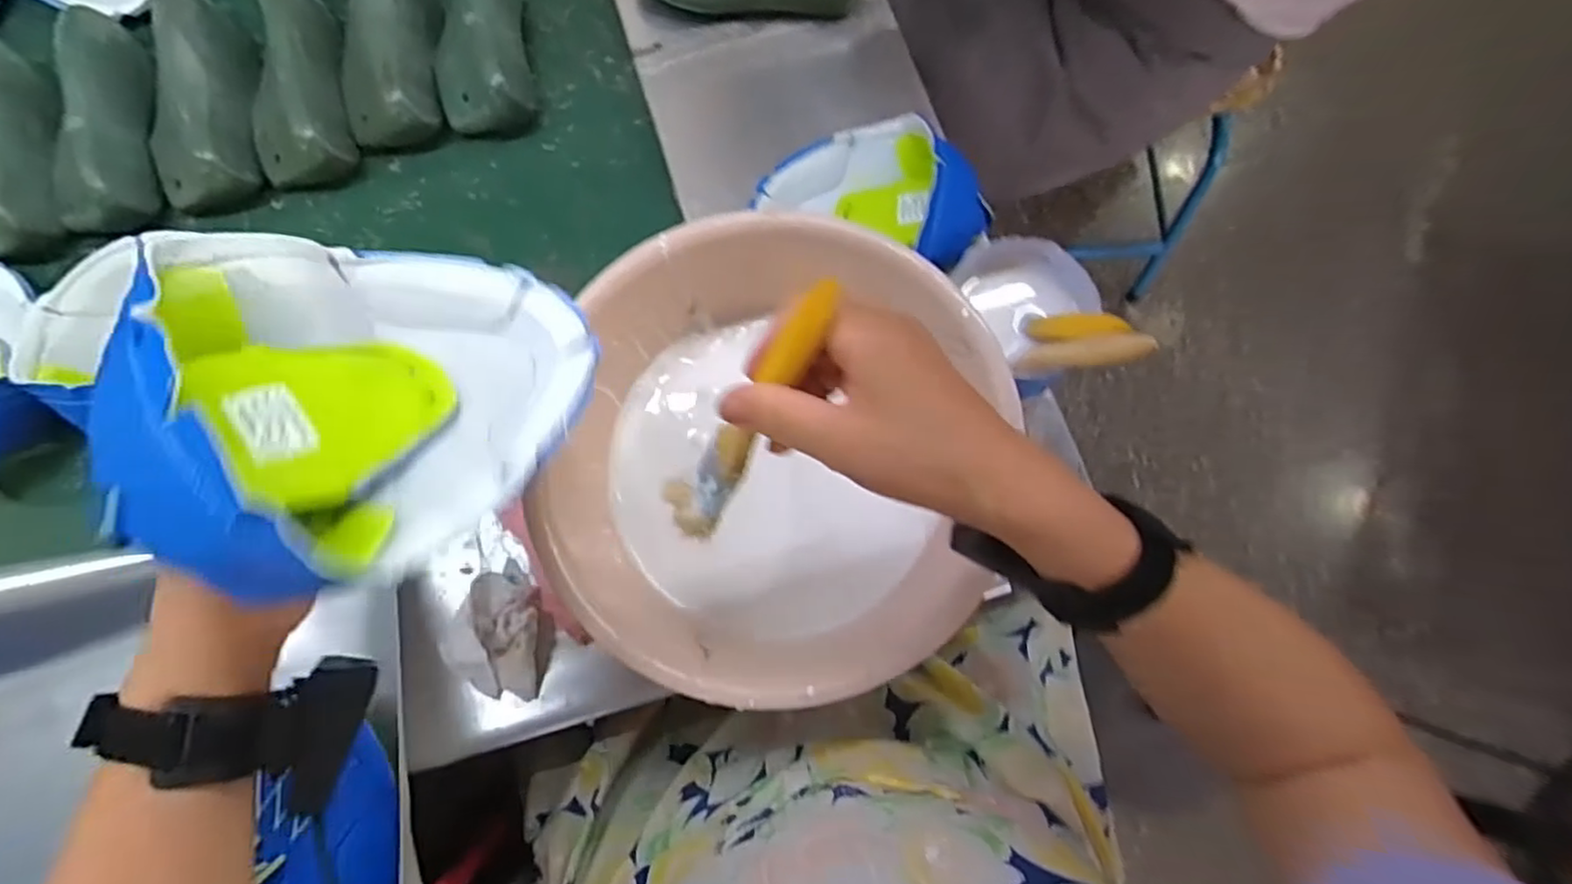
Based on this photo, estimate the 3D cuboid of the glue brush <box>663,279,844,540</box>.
[{"bbox_3d":[-0.018,-0.012,0.313,0.032,0.016,0.150,39,122,8],"label":"glue brush"}]

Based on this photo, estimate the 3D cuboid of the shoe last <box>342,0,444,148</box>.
[{"bbox_3d":[-0.380,-0.374,0.637,0.090,0.064,0.193,-10,78,-2],"label":"shoe last"}]

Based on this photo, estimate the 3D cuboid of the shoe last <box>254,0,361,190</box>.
[{"bbox_3d":[-0.460,-0.344,0.629,0.087,0.064,0.203,-9,78,-1],"label":"shoe last"}]

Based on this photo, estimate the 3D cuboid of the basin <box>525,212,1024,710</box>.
[{"bbox_3d":[-0.009,0.010,0.469,0.274,0.119,0.296,0,78,1],"label":"basin"}]

